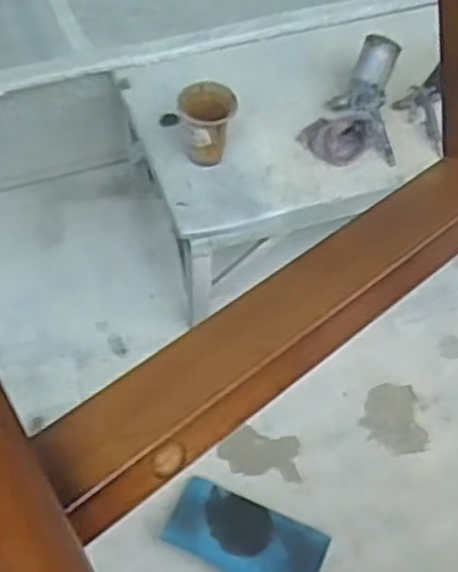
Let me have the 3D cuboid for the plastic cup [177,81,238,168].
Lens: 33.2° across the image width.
[{"bbox_3d":[-0.045,-0.306,1.509,0.106,0.150,0.112,2,57,-3],"label":"plastic cup"}]

